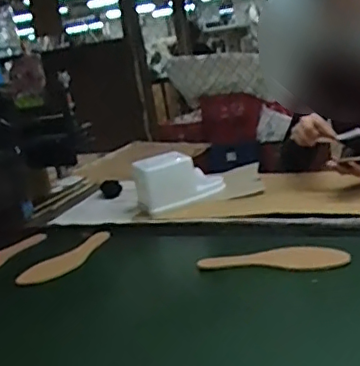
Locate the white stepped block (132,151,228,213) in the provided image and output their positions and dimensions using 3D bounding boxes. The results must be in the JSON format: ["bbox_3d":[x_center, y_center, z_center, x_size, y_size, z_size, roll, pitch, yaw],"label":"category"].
[{"bbox_3d":[0.005,-0.009,1.263,0.196,0.102,0.059,-13,15,-16],"label":"white stepped block"}]

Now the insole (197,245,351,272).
[{"bbox_3d":[0.152,0.122,0.962,0.238,0.013,0.082,-3,14,19],"label":"insole"}]

